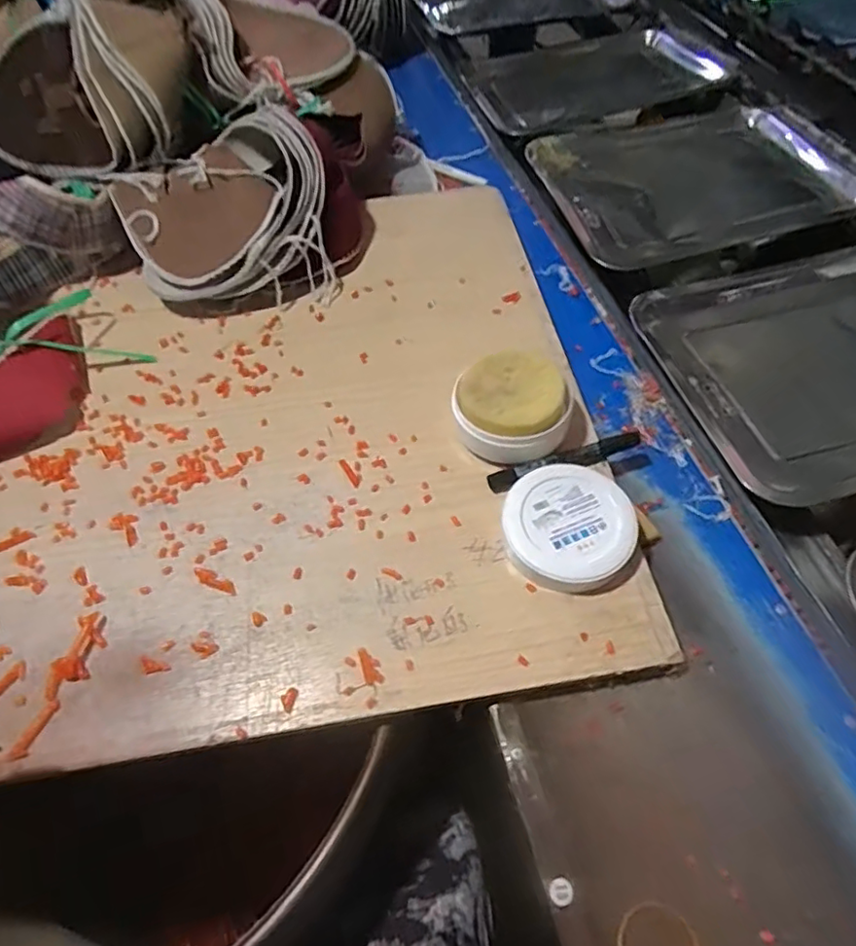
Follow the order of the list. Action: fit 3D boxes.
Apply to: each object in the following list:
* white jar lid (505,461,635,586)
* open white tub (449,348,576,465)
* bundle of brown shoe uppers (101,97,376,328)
[{"bbox_3d":[0.111,0.041,0.466,0.099,0.029,0.097,-1,55,2],"label":"white jar lid"},{"bbox_3d":[0.071,-0.054,0.514,0.095,0.046,0.102,-1,56,2],"label":"open white tub"},{"bbox_3d":[-0.199,-0.280,0.635,0.244,0.127,0.190,-18,57,-10],"label":"bundle of brown shoe uppers"}]

